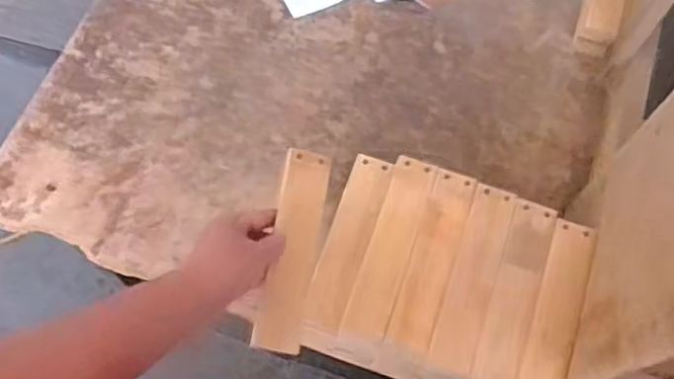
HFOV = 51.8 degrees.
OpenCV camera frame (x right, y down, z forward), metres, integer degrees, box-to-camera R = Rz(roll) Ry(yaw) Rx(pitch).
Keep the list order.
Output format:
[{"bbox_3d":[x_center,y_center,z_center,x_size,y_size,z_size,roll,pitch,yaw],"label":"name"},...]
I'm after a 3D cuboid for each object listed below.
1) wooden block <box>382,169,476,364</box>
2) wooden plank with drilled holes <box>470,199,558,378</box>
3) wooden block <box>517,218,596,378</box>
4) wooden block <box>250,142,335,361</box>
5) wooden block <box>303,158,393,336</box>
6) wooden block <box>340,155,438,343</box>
[{"bbox_3d":[0.091,0.067,0.661,0.042,0.015,0.185,18,67,6],"label":"wooden block"},{"bbox_3d":[0.167,0.096,0.649,0.040,0.007,0.183,19,67,6],"label":"wooden plank with drilled holes"},{"bbox_3d":[0.203,0.114,0.641,0.042,0.007,0.182,18,67,6],"label":"wooden block"},{"bbox_3d":[-0.038,0.050,0.616,0.042,0.017,0.183,8,70,2],"label":"wooden block"},{"bbox_3d":[0.010,0.052,0.700,0.040,0.016,0.188,17,67,6],"label":"wooden block"},{"bbox_3d":[0.052,0.053,0.665,0.043,0.017,0.183,18,67,6],"label":"wooden block"}]

